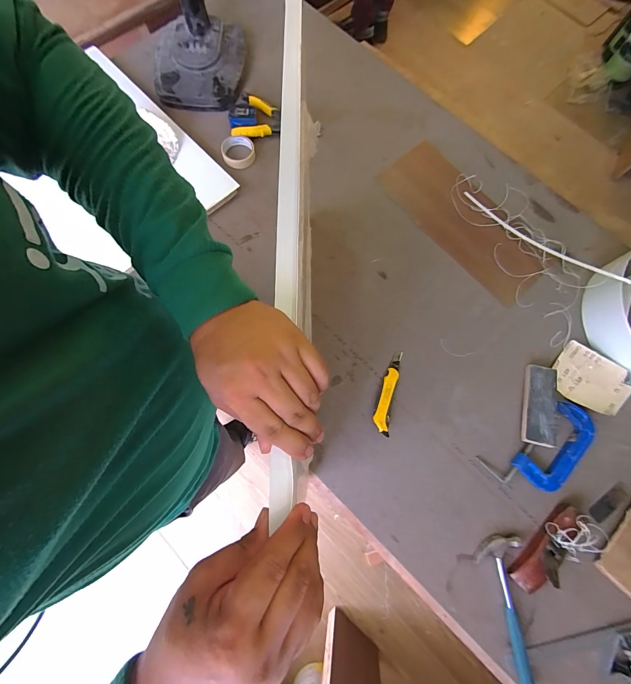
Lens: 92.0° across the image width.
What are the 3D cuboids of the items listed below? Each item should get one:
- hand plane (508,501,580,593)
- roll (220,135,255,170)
[{"bbox_3d":[0.471,0.412,0.611,0.054,0.051,0.193,44,78,8],"label":"hand plane"},{"bbox_3d":[-0.214,-0.524,0.840,0.088,0.026,0.086,1,76,-2],"label":"roll"}]

